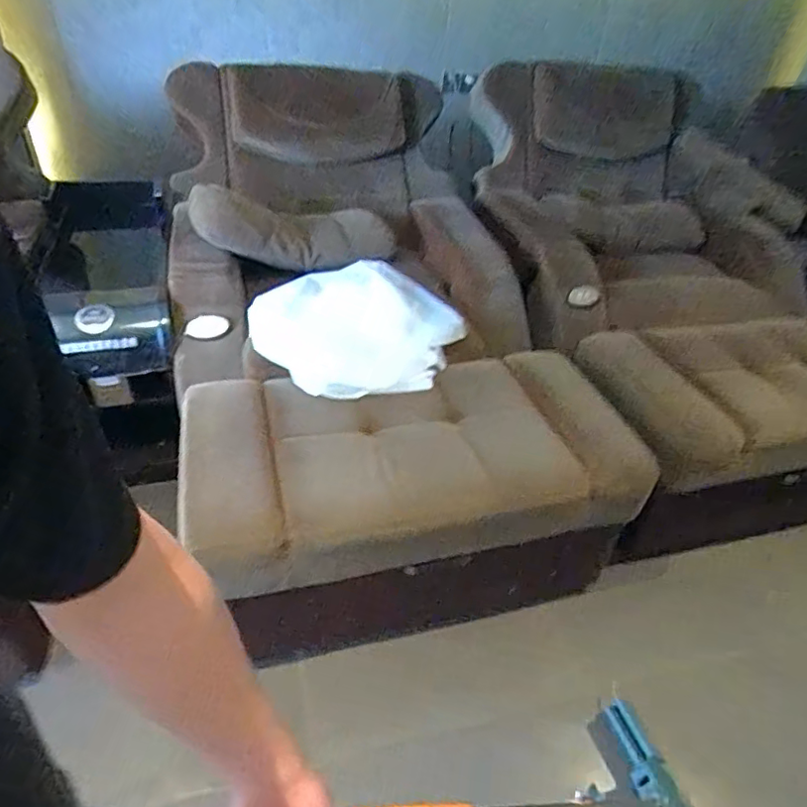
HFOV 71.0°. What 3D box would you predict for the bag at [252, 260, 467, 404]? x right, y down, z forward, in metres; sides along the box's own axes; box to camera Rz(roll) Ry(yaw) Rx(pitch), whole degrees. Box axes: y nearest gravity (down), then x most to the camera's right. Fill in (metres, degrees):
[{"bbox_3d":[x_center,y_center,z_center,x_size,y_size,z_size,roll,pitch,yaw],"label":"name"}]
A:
[{"bbox_3d":[-0.105,-0.176,1.425,0.487,0.131,0.483,-25,48,-32],"label":"bag"}]

